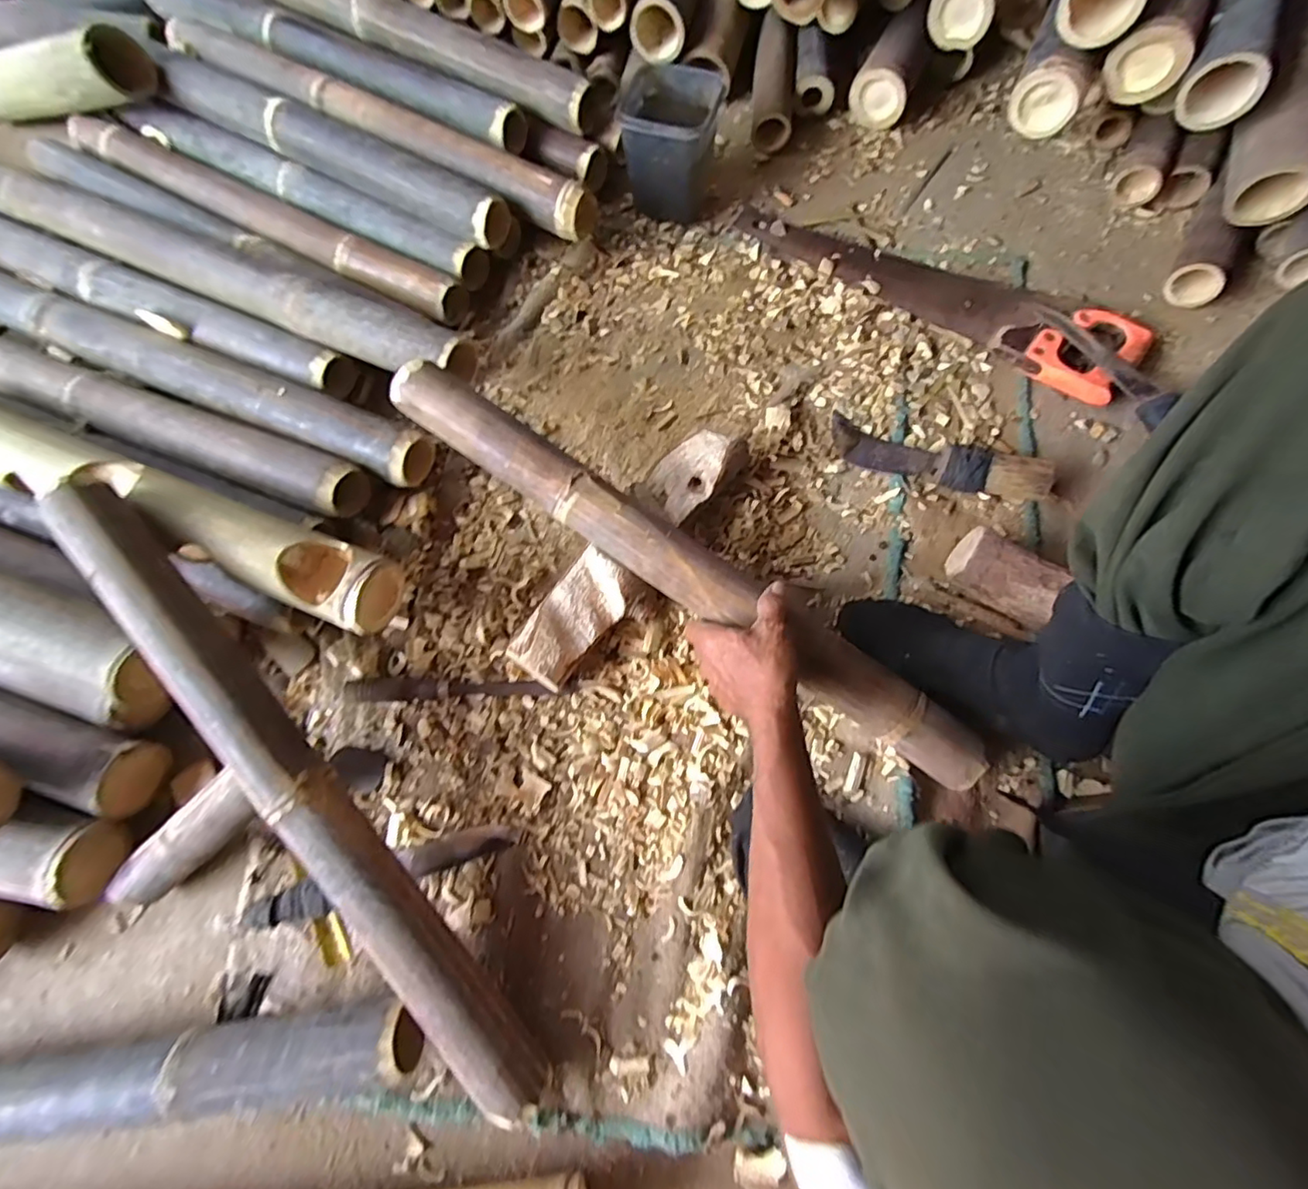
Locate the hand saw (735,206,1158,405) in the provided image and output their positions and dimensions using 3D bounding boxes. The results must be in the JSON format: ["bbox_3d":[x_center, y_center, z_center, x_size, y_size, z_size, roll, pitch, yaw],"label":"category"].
[{"bbox_3d":[0.340,-0.384,0.740,0.508,0.033,0.115,29,77,9],"label":"hand saw"}]

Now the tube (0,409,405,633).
[{"bbox_3d":[-0.517,-0.093,0.603,0.562,0.068,0.074,21,76,8],"label":"tube"}]

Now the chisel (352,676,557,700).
[{"bbox_3d":[-0.215,0.099,0.624,0.208,0.015,0.023,0,74,2],"label":"chisel"}]

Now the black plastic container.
[{"bbox_3d":[0.018,-0.574,0.752,0.118,0.123,0.127,11,75,5],"label":"black plastic container"}]

